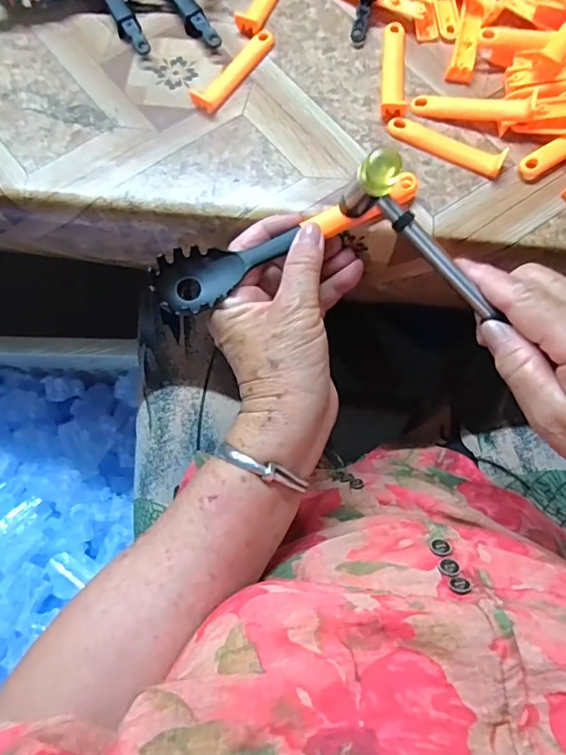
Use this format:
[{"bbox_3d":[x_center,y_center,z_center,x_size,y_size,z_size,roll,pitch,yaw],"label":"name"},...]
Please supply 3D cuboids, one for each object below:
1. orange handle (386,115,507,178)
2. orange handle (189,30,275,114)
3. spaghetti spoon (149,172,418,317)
[{"bbox_3d":[0.103,-0.148,0.331,0.075,0.010,0.016,27,77,7],"label":"orange handle"},{"bbox_3d":[-0.031,-0.208,0.353,0.018,0.009,0.076,39,79,10],"label":"orange handle"},{"bbox_3d":[0.005,-0.078,0.307,0.169,0.025,0.038,-21,76,-2],"label":"spaghetti spoon"}]

